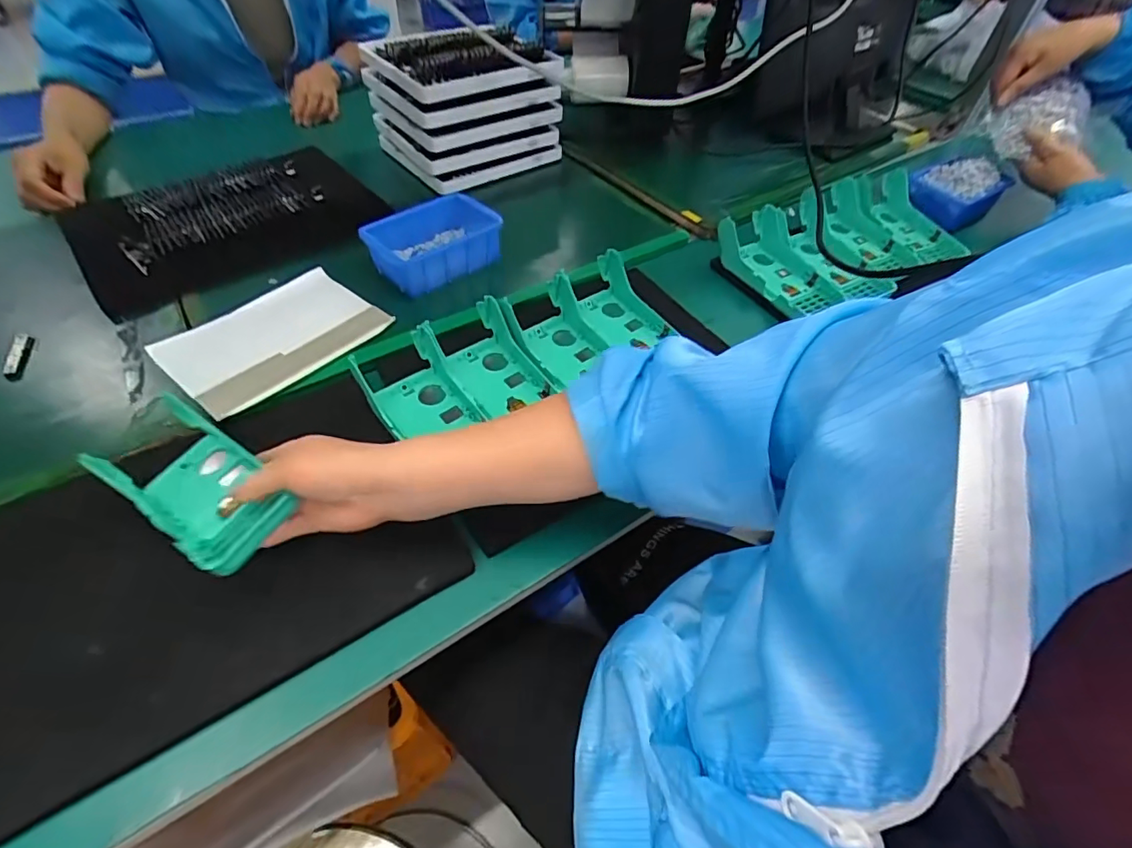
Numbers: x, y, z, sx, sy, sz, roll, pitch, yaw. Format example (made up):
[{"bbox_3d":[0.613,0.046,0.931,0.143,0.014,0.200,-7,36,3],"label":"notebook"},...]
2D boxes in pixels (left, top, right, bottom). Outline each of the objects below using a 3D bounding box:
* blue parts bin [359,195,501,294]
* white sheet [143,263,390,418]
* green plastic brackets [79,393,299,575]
[{"bbox_3d":[-0.160,-0.221,0.621,0.154,0.057,0.109,-32,58,-26],"label":"blue parts bin"},{"bbox_3d":[-0.304,-0.095,0.541,0.131,0.016,0.196,34,56,23],"label":"white sheet"},{"bbox_3d":[-0.280,0.047,0.388,0.164,0.048,0.079,26,55,30],"label":"green plastic brackets"}]

